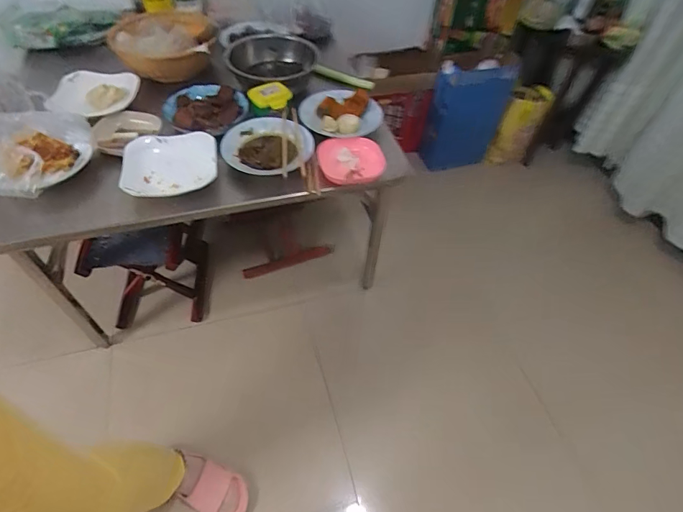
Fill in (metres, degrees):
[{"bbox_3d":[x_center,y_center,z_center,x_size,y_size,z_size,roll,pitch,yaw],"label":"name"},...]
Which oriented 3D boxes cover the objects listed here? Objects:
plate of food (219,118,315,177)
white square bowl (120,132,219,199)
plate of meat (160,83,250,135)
[{"bbox_3d":[-0.171,-0.244,0.941,0.204,0.046,0.180,1,52,-2],"label":"plate of food"},{"bbox_3d":[-0.380,-0.197,0.904,0.202,0.042,0.189,-7,53,-8],"label":"white square bowl"},{"bbox_3d":[-0.341,-0.363,1.025,0.207,0.062,0.190,1,52,-1],"label":"plate of meat"}]

